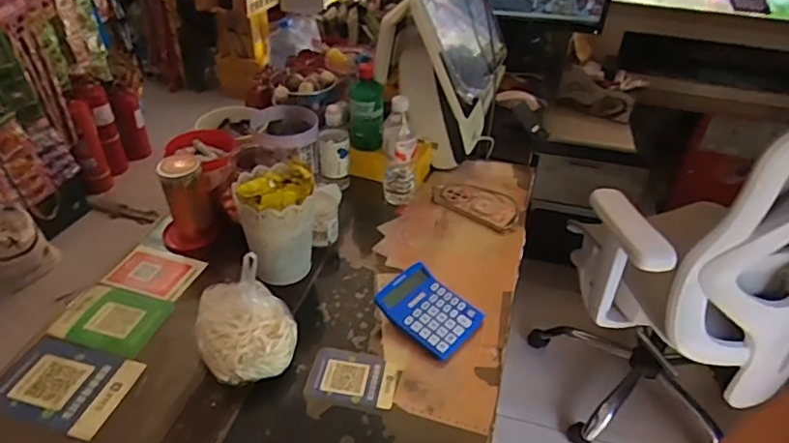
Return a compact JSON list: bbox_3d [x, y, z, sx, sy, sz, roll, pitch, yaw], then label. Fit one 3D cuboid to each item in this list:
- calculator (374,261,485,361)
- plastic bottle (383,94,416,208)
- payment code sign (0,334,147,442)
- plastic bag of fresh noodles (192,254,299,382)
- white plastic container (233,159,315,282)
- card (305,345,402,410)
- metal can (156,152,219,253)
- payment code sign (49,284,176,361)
[{"bbox_3d":[0.057,0.141,0.877,0.145,0.047,0.118,31,46,31],"label":"calculator"},{"bbox_3d":[0.013,-0.140,1.083,0.062,0.214,0.052,2,38,-1],"label":"plastic bottle"},{"bbox_3d":[-0.462,0.229,0.779,0.178,0.008,0.128,11,39,12],"label":"payment code sign"},{"bbox_3d":[-0.214,0.135,0.786,0.130,0.153,0.146,-14,41,-19],"label":"plastic bag of fresh noodles"},{"bbox_3d":[-0.193,0.007,0.928,0.122,0.175,0.129,-12,40,-18],"label":"white plastic container"},{"bbox_3d":[-0.059,0.225,0.800,0.126,0.004,0.085,8,38,8],"label":"card"},{"bbox_3d":[-0.378,-0.041,0.998,0.097,0.156,0.108,-11,40,-17],"label":"metal can"},{"bbox_3d":[-0.444,0.151,0.871,0.163,0.009,0.112,10,42,13],"label":"payment code sign"}]

